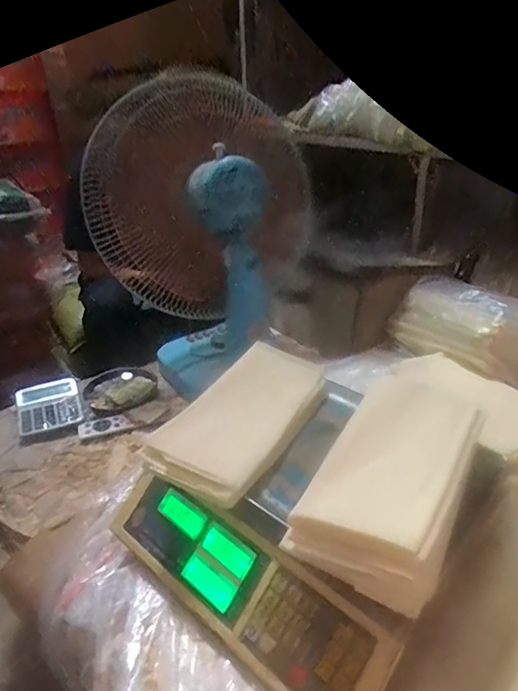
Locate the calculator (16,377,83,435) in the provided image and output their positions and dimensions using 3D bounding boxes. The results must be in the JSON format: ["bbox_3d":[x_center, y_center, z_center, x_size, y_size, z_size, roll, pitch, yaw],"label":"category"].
[{"bbox_3d":[-0.368,0.107,0.878,0.105,0.033,0.127,-14,29,-21],"label":"calculator"}]

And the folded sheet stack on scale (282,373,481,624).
[{"bbox_3d":[0.136,0.116,0.481,0.128,0.052,0.251,15,32,30],"label":"folded sheet stack on scale"}]

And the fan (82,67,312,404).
[{"bbox_3d":[-0.082,-0.210,0.907,0.252,0.472,0.338,18,34,34],"label":"fan"}]

